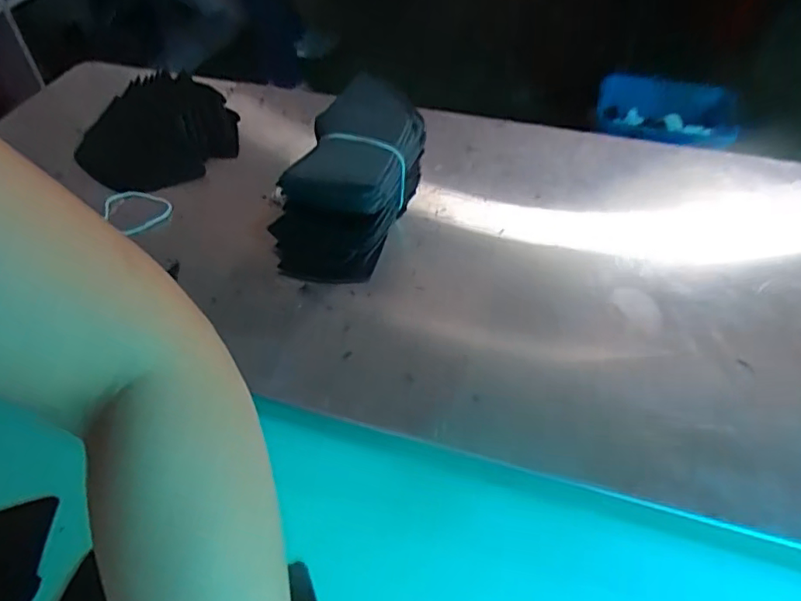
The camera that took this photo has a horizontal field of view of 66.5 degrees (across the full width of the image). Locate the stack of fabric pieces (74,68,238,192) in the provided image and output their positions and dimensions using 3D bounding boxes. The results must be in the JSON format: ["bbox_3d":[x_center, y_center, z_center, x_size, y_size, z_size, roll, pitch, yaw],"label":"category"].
[{"bbox_3d":[-0.226,-0.155,0.562,0.139,0.036,0.138,-22,52,-17],"label":"stack of fabric pieces"}]

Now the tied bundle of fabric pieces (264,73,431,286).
[{"bbox_3d":[-0.037,-0.095,0.472,0.090,0.080,0.156,21,52,19],"label":"tied bundle of fabric pieces"}]

